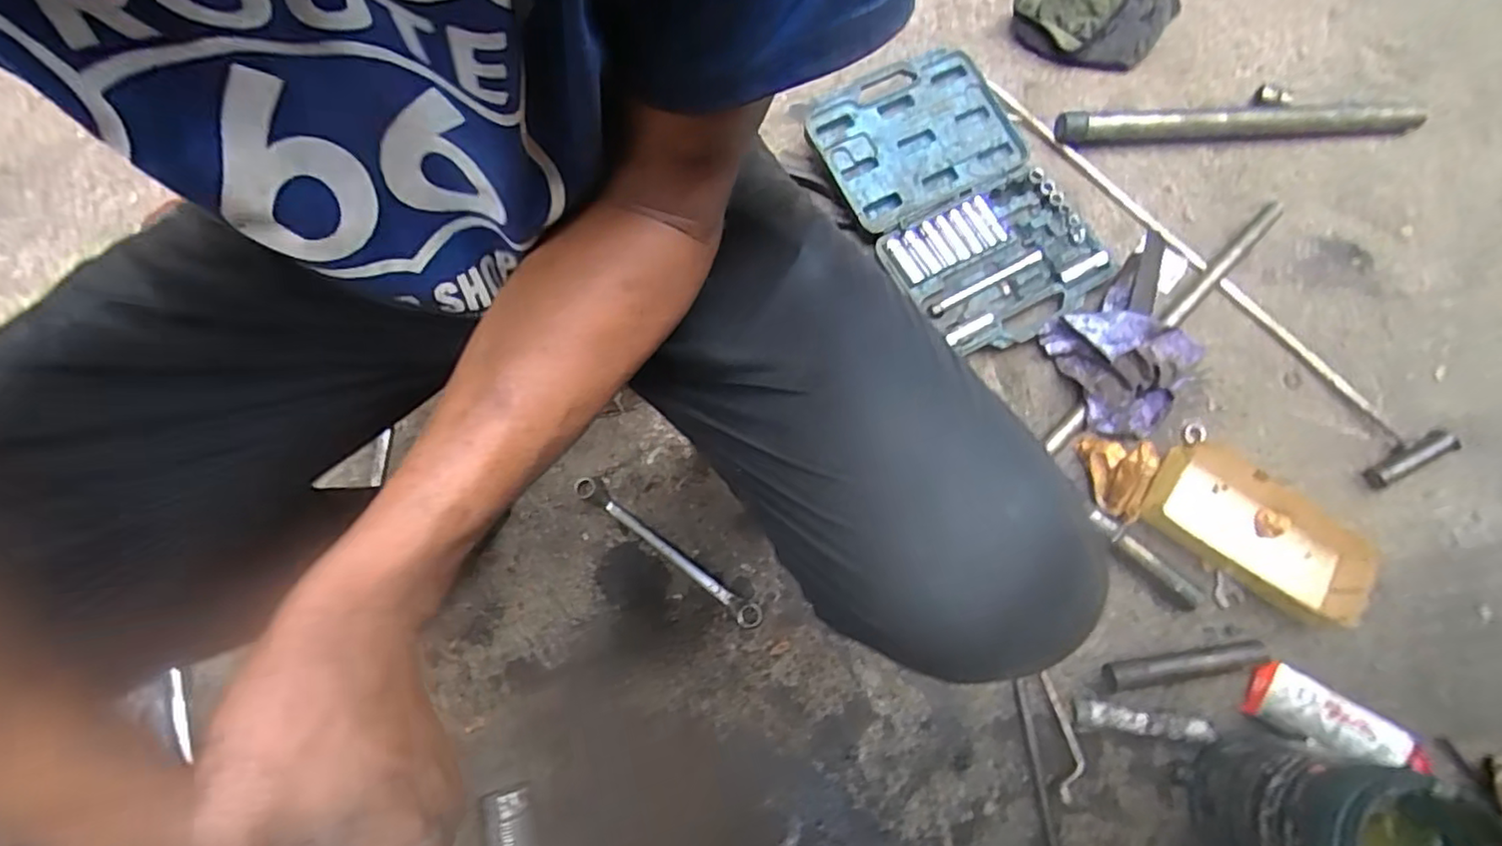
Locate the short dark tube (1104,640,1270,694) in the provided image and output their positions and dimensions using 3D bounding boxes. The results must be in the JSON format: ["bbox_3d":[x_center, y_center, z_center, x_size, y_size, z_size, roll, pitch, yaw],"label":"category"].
[{"bbox_3d":[0.435,0.244,0.649,0.150,0.024,0.027,-8,72,-2],"label":"short dark tube"}]

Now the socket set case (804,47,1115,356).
[{"bbox_3d":[0.249,-0.279,0.796,0.235,0.037,0.381,-28,75,-7],"label":"socket set case"}]

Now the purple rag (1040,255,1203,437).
[{"bbox_3d":[0.426,-0.075,0.732,0.149,0.061,0.163,-32,76,-7],"label":"purple rag"}]

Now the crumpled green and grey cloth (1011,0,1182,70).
[{"bbox_3d":[0.466,-0.565,0.868,0.189,0.065,0.193,34,77,10],"label":"crumpled green and grey cloth"}]

